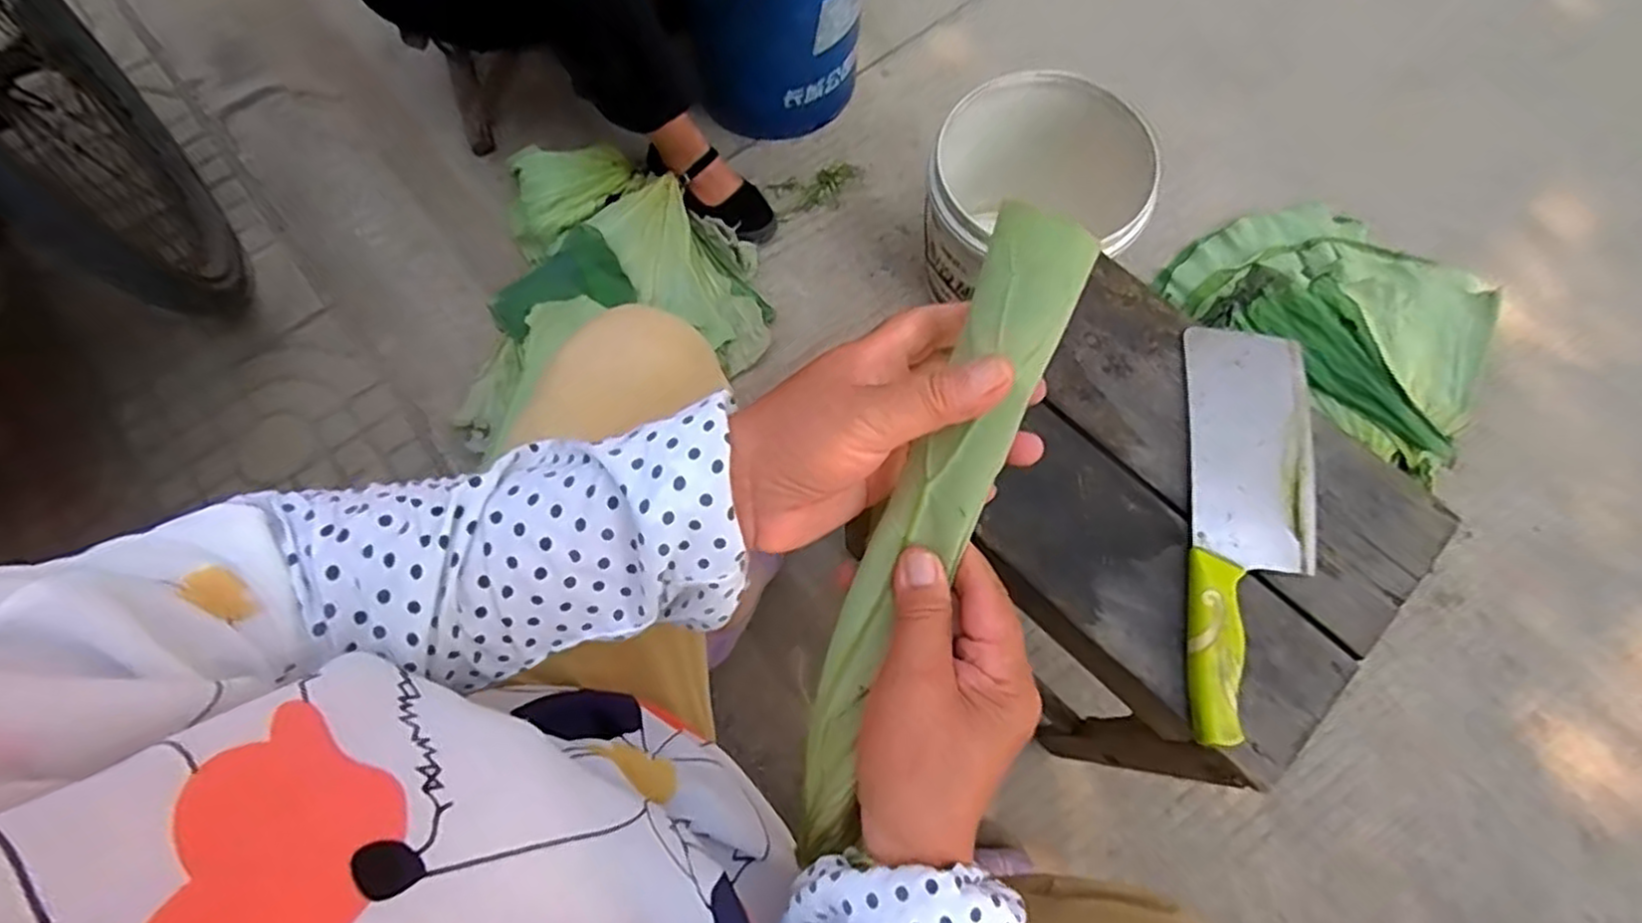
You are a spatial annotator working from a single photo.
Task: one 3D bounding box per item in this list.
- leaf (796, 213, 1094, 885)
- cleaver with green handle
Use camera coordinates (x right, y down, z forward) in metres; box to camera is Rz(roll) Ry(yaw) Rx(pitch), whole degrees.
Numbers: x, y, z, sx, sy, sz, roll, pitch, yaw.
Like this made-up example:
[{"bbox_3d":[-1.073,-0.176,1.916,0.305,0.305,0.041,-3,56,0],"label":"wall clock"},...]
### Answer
[{"bbox_3d":[0.042,0.039,0.322,0.042,0.042,0.300,22,105,6],"label":"leaf"},{"bbox_3d":[0.291,0.037,0.491,0.085,0.034,0.290,9,70,6],"label":"cleaver with green handle"}]

